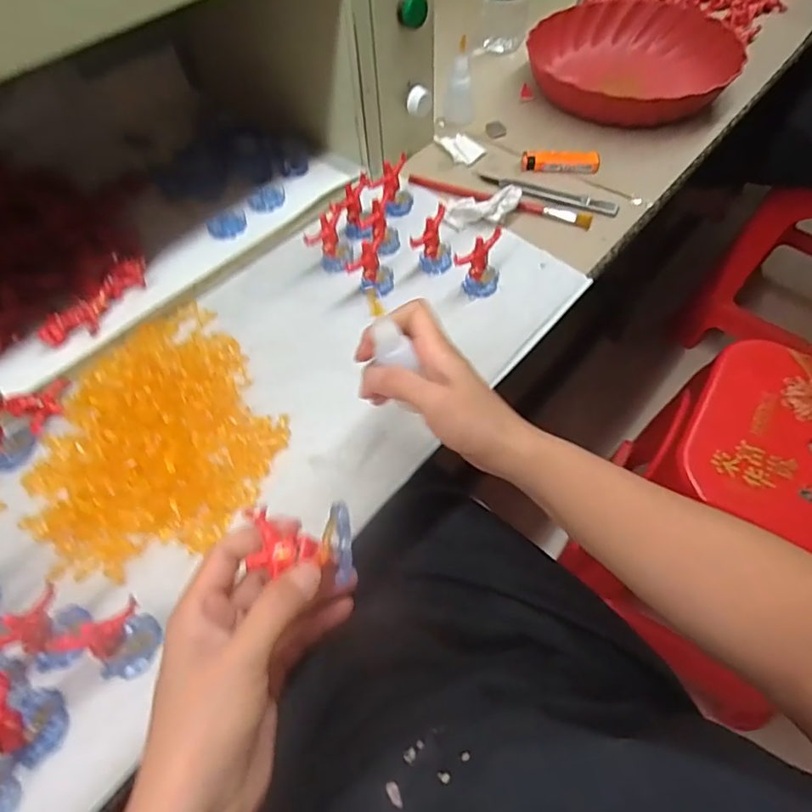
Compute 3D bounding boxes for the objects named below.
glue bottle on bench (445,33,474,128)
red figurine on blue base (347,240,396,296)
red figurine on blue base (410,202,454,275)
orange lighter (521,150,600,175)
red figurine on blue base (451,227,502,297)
[{"bbox_3d":[0.062,-0.368,0.632,0.026,0.079,0.025,-17,57,-9],"label":"glue bottle on bench"},{"bbox_3d":[-0.031,-0.125,0.496,0.038,0.044,0.029,-4,56,0],"label":"red figurine on blue base"},{"bbox_3d":[0.027,-0.154,0.512,0.035,0.047,0.036,21,59,16],"label":"red figurine on blue base"},{"bbox_3d":[0.167,-0.264,0.599,0.081,0.017,0.020,10,57,9],"label":"orange lighter"},{"bbox_3d":[0.065,-0.129,0.495,0.041,0.043,0.040,8,57,8],"label":"red figurine on blue base"}]

